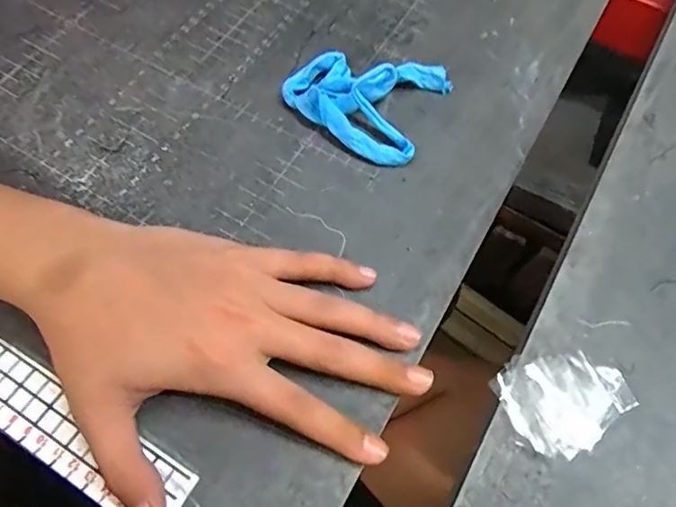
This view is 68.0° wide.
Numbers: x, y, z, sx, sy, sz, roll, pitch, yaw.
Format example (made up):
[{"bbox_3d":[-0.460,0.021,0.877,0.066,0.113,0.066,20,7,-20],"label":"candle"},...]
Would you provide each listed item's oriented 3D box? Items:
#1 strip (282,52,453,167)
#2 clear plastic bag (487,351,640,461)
[{"bbox_3d":[0.016,-0.106,0.324,0.093,0.028,0.081,23,66,10],"label":"strip"},{"bbox_3d":[0.115,0.073,0.249,0.069,0.013,0.046,-16,65,-9],"label":"clear plastic bag"}]

